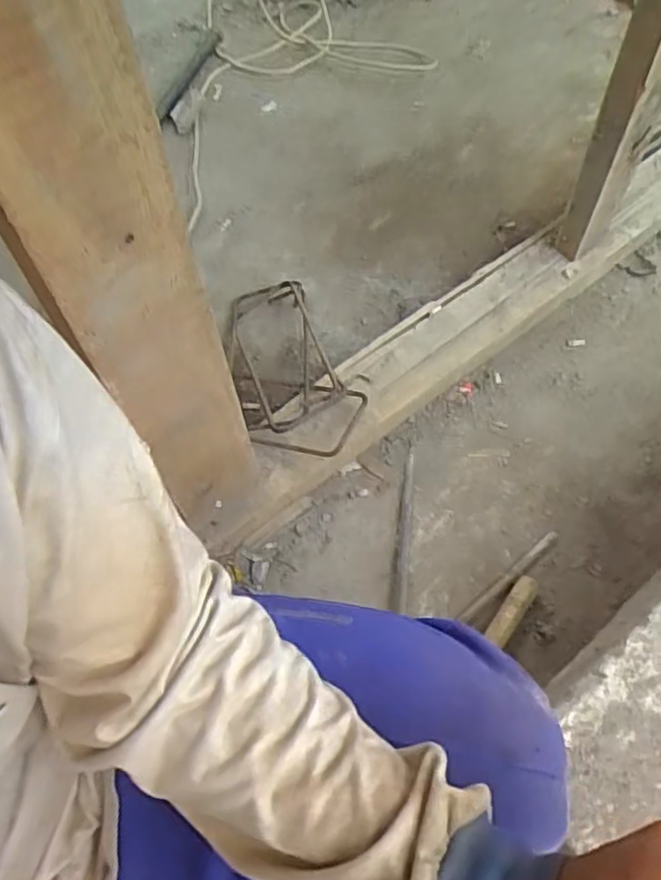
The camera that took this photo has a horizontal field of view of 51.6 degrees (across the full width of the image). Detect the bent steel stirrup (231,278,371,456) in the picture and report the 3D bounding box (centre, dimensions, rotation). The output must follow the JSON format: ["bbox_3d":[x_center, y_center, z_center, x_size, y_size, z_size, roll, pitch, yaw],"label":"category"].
[{"bbox_3d":[-0.070,-0.117,1.015,0.174,0.095,0.350,-14,61,-8],"label":"bent steel stirrup"}]

